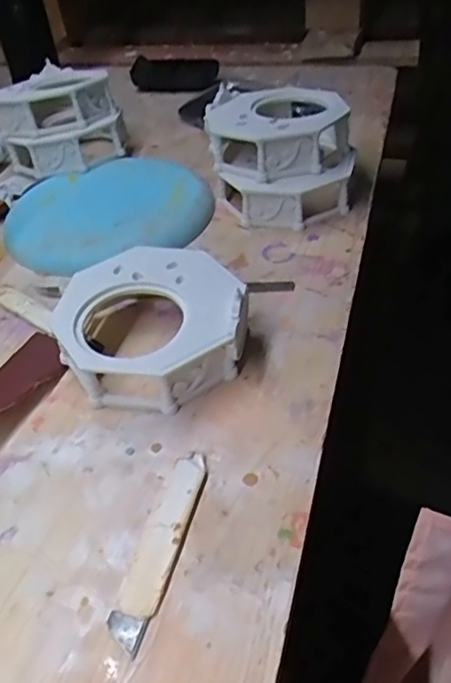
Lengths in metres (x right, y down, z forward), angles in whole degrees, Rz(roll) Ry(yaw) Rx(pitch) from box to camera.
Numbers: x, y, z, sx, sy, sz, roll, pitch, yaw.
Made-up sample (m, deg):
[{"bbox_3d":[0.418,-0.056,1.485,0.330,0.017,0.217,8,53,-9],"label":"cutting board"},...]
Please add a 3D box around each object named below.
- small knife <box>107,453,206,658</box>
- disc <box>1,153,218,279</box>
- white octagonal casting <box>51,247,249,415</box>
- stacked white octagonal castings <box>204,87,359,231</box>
[{"bbox_3d":[-0.031,0.097,0.285,0.020,0.005,0.100,7,44,16],"label":"small knife"},{"bbox_3d":[-0.103,-0.117,0.514,0.175,0.021,0.162,-9,42,-2],"label":"disc"},{"bbox_3d":[-0.048,-0.011,0.378,0.115,0.043,0.115,-26,45,-19],"label":"white octagonal casting"},{"bbox_3d":[0.047,-0.163,0.504,0.122,0.073,0.135,-3,42,5],"label":"stacked white octagonal castings"}]

